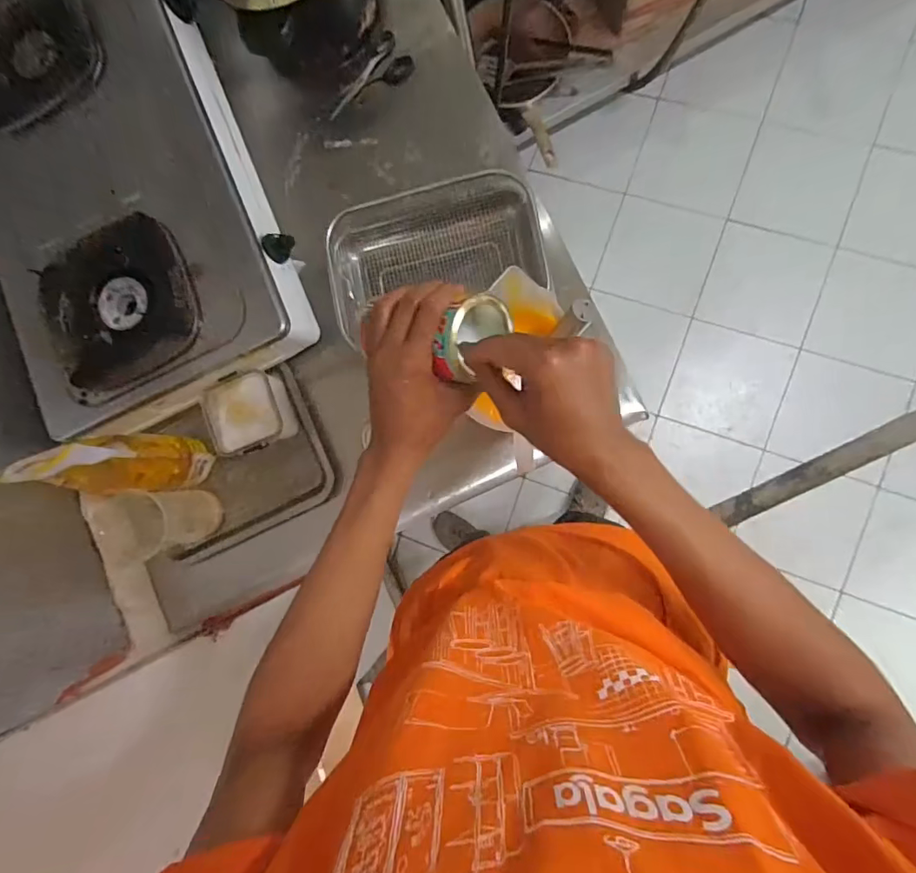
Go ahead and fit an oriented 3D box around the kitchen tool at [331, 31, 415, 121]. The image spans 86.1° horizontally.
[{"bbox_3d":[-0.129,-0.540,0.755,0.075,0.019,0.140,41,94,9],"label":"kitchen tool"}]

